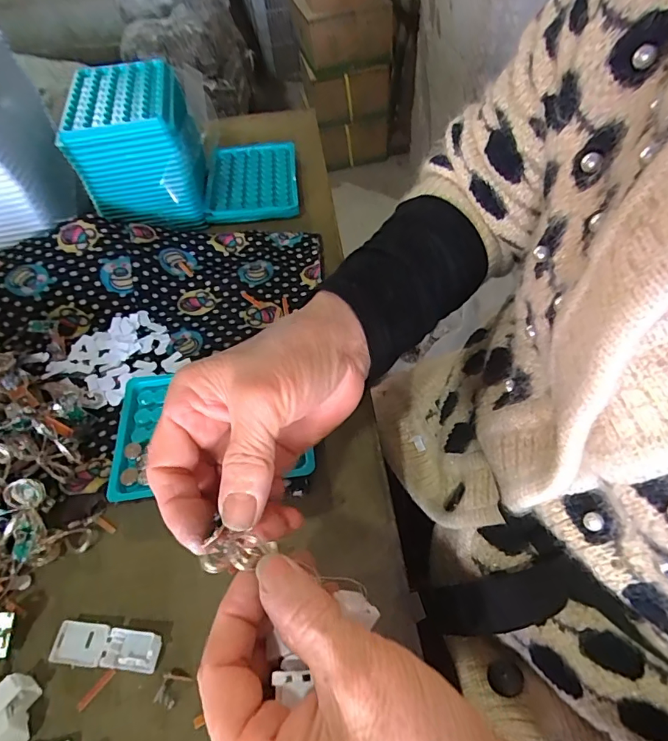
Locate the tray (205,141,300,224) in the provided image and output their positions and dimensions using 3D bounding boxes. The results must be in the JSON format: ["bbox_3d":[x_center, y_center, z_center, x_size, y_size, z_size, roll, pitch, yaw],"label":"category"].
[{"bbox_3d":[-0.088,-0.210,0.500,0.095,0.011,0.134,-5,54,-3],"label":"tray"}]

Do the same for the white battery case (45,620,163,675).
[{"bbox_3d":[-0.120,0.146,0.241,0.058,0.012,0.020,5,54,4],"label":"white battery case"}]

